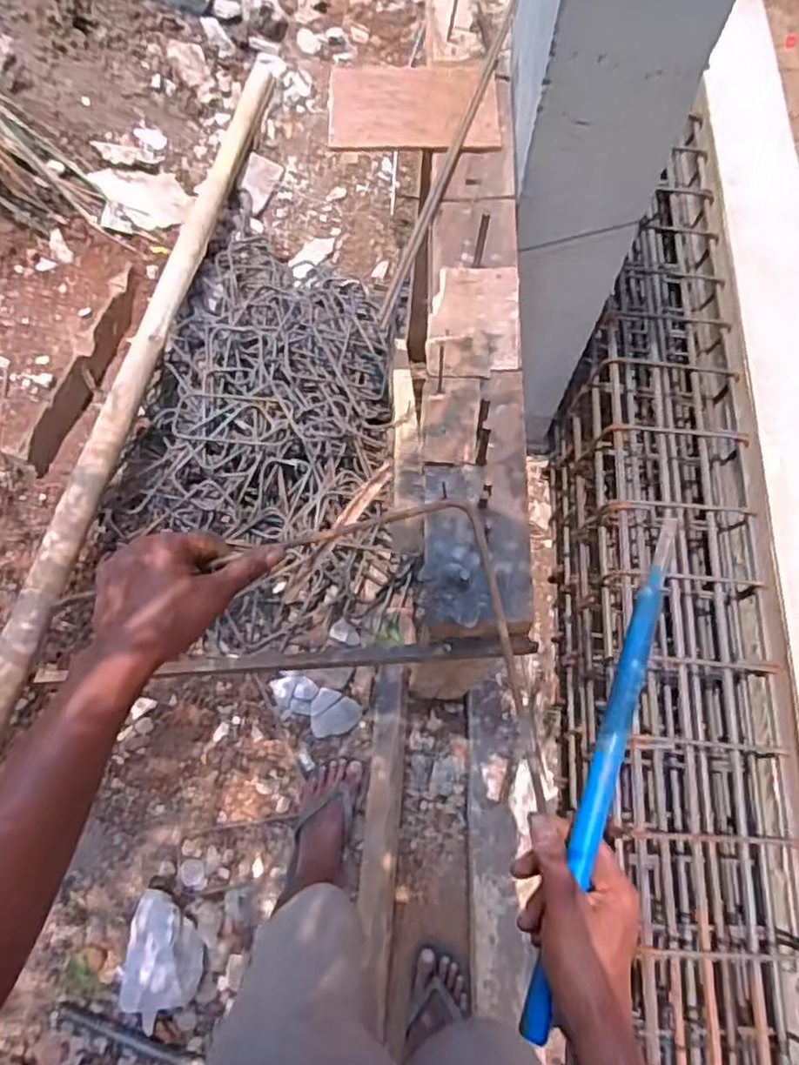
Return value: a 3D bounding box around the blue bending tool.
[{"bbox_3d":[0.167,0.185,0.531,0.021,0.021,0.417,19,79,5],"label":"blue bending tool"}]

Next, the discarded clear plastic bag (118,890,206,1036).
[{"bbox_3d":[-0.418,0.755,1.156,0.138,0.076,0.216,6,69,1],"label":"discarded clear plastic bag"}]

